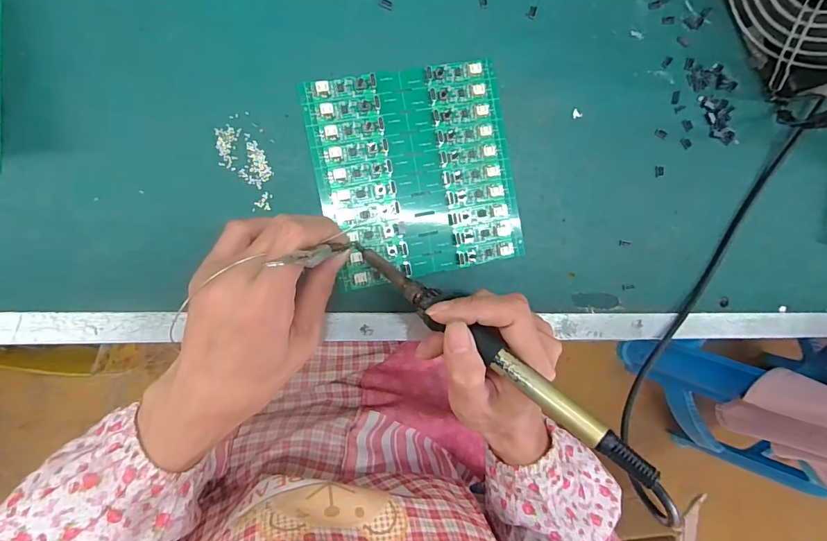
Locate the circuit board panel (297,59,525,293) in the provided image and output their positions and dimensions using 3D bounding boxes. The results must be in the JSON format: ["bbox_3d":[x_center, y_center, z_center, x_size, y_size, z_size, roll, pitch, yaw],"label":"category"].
[{"bbox_3d":[0.003,-0.066,0.293,0.134,0.005,0.137,-11,96,-8],"label":"circuit board panel"}]

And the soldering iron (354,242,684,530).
[{"bbox_3d":[0.046,0.045,0.236,0.220,0.030,0.024,37,88,27],"label":"soldering iron"}]

